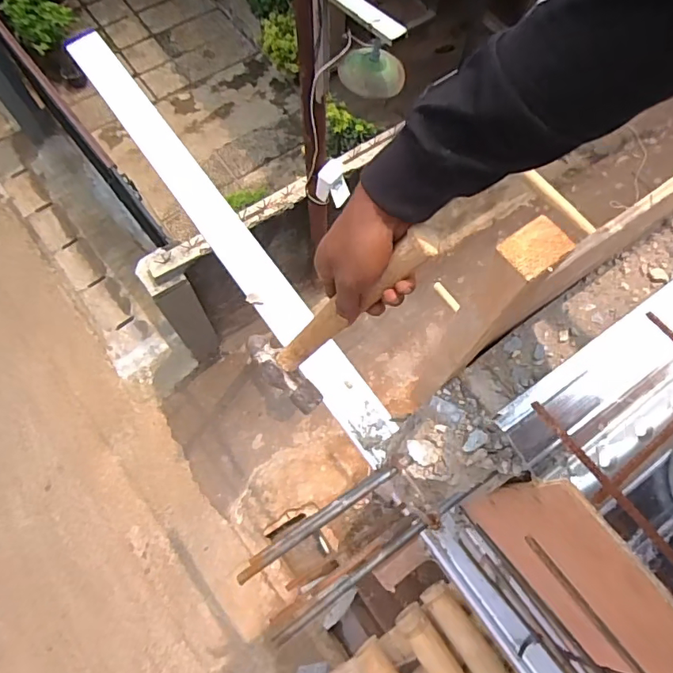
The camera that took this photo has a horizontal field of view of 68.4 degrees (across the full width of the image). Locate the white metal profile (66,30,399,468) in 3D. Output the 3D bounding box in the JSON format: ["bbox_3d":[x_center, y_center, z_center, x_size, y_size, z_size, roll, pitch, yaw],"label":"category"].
[{"bbox_3d":[-0.229,-0.226,0.953,0.077,0.042,1.074,-34,74,-14],"label":"white metal profile"}]

